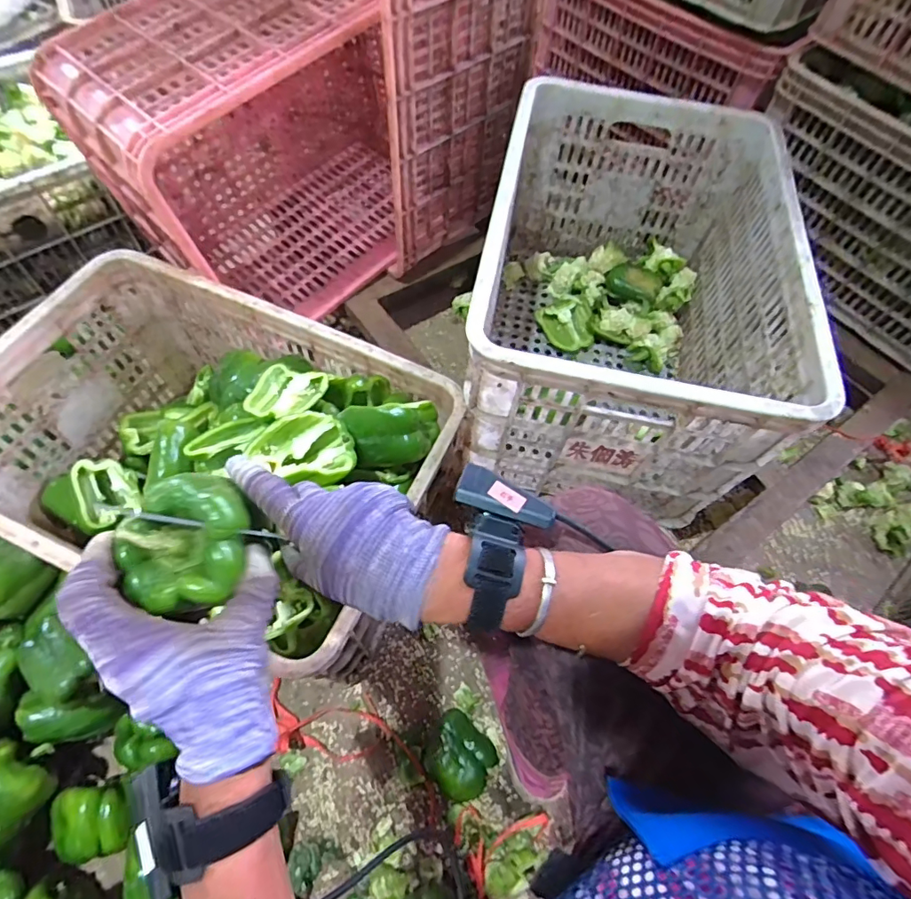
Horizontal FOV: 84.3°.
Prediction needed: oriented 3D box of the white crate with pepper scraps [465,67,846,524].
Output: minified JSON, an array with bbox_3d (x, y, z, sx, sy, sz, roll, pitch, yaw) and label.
[{"bbox_3d":[0.220,-0.213,0.695,0.335,0.294,0.519,12,62,4],"label":"white crate with pepper scraps"}]

